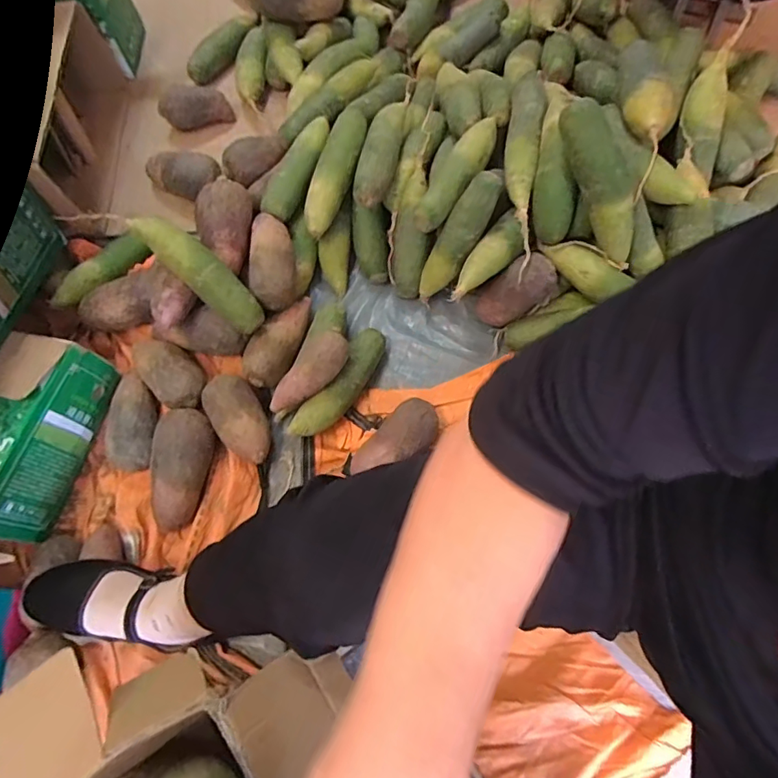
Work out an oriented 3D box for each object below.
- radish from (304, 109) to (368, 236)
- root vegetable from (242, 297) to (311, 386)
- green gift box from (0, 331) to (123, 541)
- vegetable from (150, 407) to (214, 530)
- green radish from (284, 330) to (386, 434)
[{"bbox_3d":[-0.081,-0.341,0.766,0.056,0.050,0.211,20,89,9],"label":"radish"},{"bbox_3d":[-0.163,-0.079,0.757,0.061,0.050,0.162,21,73,9],"label":"root vegetable"},{"bbox_3d":[-0.498,0.062,0.687,0.107,0.128,0.262,16,72,8],"label":"green gift box"},{"bbox_3d":[-0.291,0.112,0.695,0.071,0.061,0.164,6,71,4],"label":"vegetable"},{"bbox_3d":[-0.069,-0.003,0.741,0.055,0.055,0.200,30,74,12],"label":"green radish"}]

